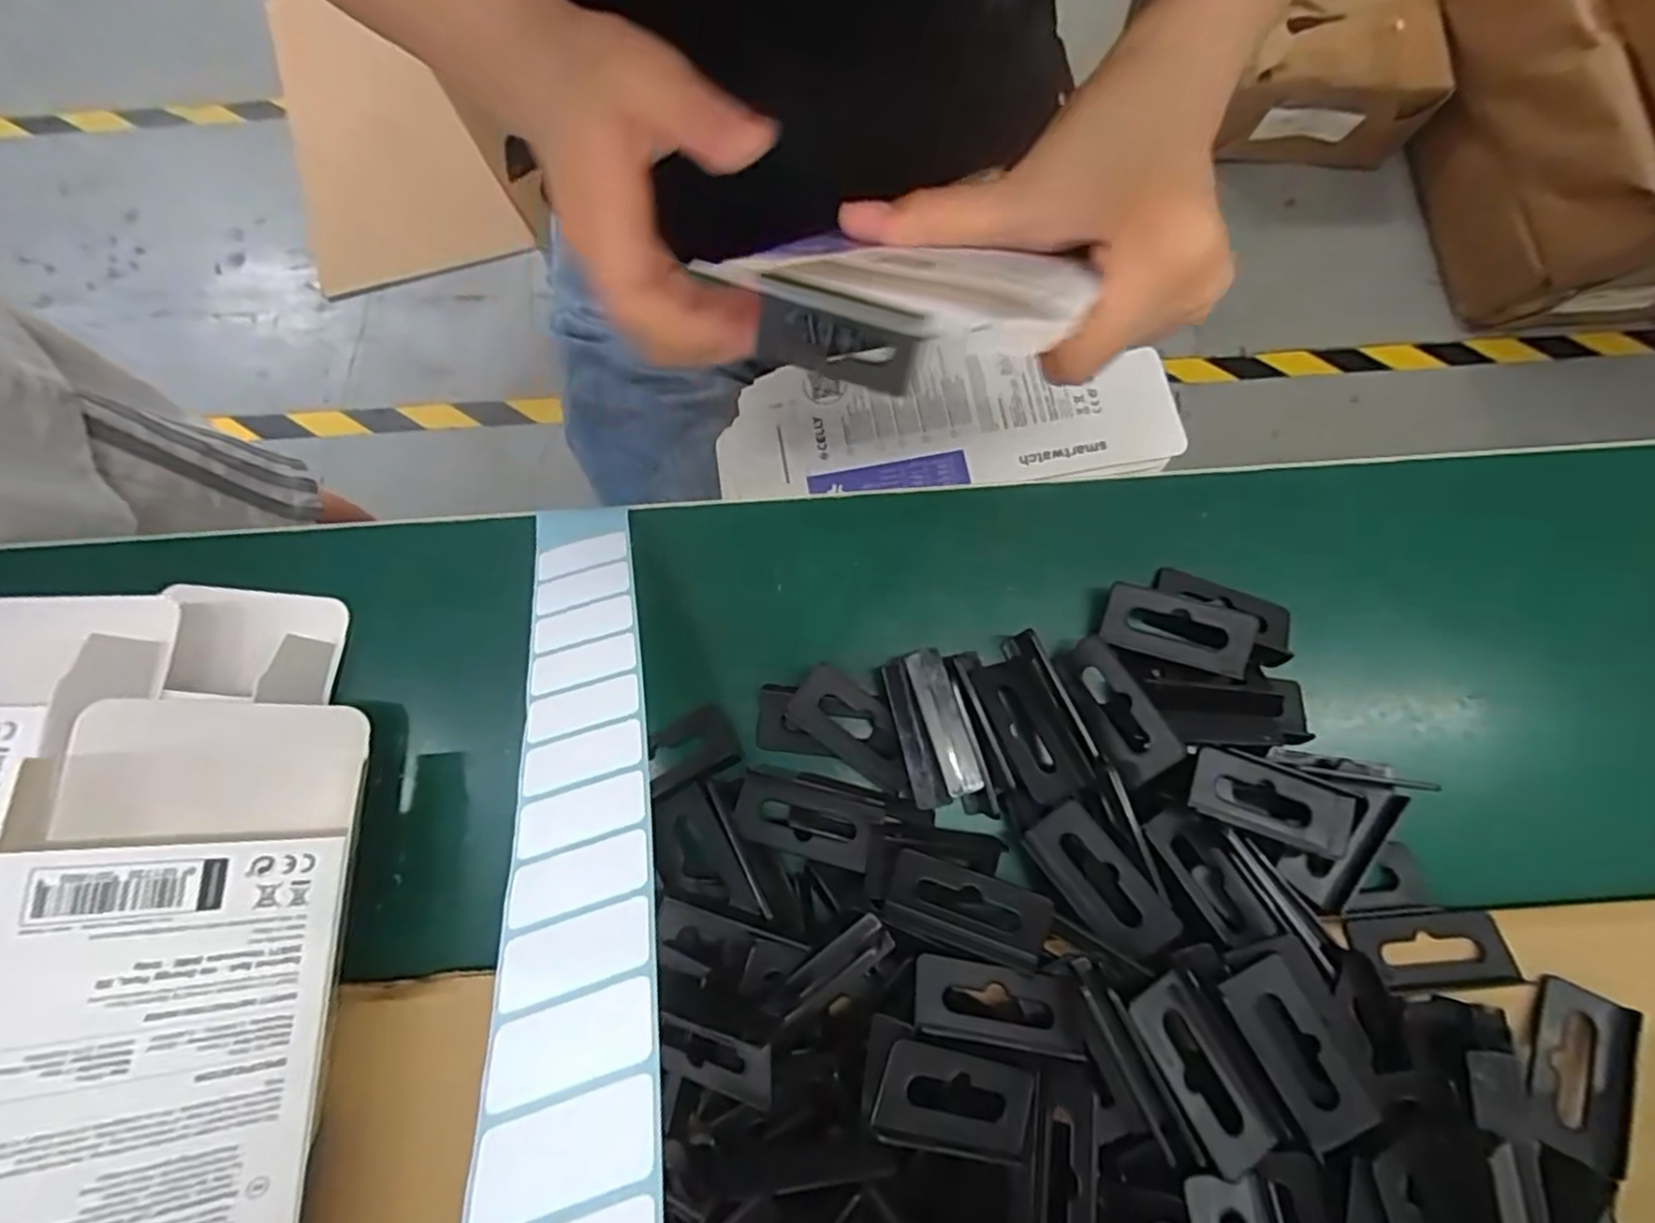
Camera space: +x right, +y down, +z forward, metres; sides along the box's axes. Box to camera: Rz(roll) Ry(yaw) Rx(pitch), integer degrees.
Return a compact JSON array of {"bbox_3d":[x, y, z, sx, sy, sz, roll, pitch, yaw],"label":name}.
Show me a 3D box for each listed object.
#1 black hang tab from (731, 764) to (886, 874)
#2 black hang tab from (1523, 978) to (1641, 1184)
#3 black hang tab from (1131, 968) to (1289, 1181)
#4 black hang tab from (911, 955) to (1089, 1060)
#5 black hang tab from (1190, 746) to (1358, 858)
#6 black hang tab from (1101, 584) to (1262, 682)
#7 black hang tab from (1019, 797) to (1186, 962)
[{"bbox_3d":[-0.007,0.066,0.233,0.046,0.008,0.025,13,80,2],"label":"black hang tab"},{"bbox_3d":[0.223,0.136,0.214,0.023,0.005,0.048,17,65,30],"label":"black hang tab"},{"bbox_3d":[0.104,0.126,0.199,0.021,0.011,0.044,-27,81,-5],"label":"black hang tab"},{"bbox_3d":[0.048,0.111,0.204,0.046,0.008,0.022,9,45,1],"label":"black hang tab"},{"bbox_3d":[0.143,0.061,0.228,0.058,0.005,0.022,19,82,-3],"label":"black hang tab"},{"bbox_3d":[0.118,0.006,0.245,0.047,0.006,0.022,15,96,10],"label":"black hang tab"},{"bbox_3d":[0.084,0.082,0.222,0.022,0.004,0.047,-44,67,18],"label":"black hang tab"}]

